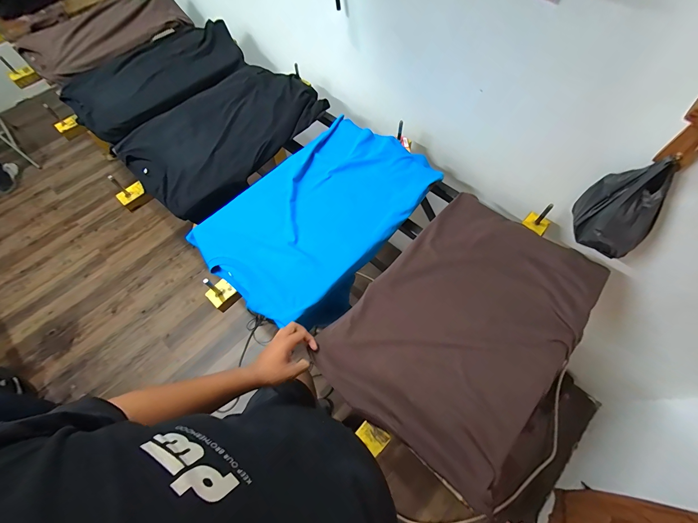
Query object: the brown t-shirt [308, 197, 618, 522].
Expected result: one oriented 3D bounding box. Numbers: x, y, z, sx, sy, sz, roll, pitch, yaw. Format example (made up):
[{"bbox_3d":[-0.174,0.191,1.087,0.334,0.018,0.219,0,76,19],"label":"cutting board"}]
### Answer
[{"bbox_3d":[0.265,0.120,0.678,0.421,0.073,0.603,39,70,20],"label":"brown t-shirt"}]

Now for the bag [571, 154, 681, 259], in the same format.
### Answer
[{"bbox_3d":[0.602,-0.115,0.675,0.095,0.207,0.149,-9,63,-2],"label":"bag"}]

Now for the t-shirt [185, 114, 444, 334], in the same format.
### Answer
[{"bbox_3d":[-0.073,-0.159,0.863,0.460,0.062,0.659,40,70,20],"label":"t-shirt"}]

